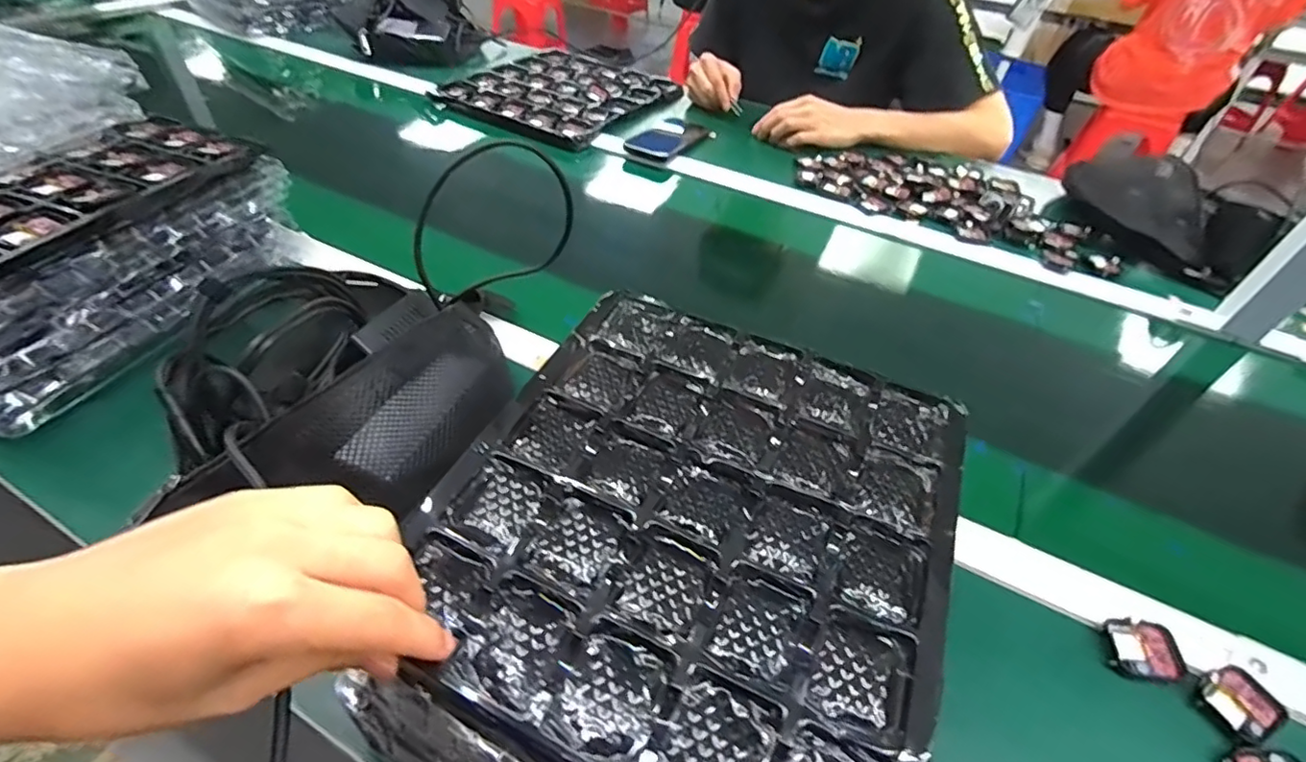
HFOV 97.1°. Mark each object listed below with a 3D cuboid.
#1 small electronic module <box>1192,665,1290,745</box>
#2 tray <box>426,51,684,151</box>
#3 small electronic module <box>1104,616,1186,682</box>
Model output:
[{"bbox_3d":[0.374,0.205,0.366,0.046,0.004,0.038,-17,49,-20],"label":"small electronic module"},{"bbox_3d":[-0.152,-0.508,1.010,0.302,0.024,0.337,25,49,19],"label":"tray"},{"bbox_3d":[0.330,0.180,0.386,0.046,0.006,0.038,11,46,6],"label":"small electronic module"}]

